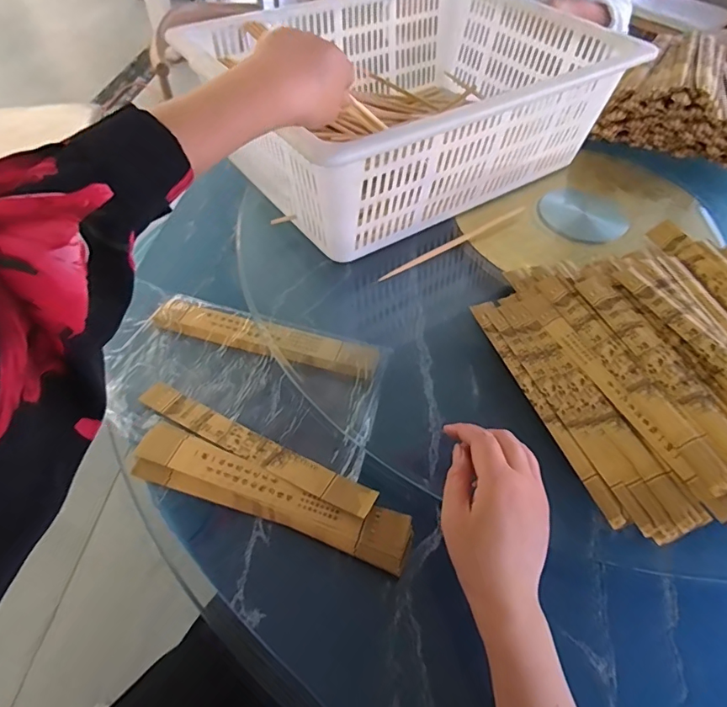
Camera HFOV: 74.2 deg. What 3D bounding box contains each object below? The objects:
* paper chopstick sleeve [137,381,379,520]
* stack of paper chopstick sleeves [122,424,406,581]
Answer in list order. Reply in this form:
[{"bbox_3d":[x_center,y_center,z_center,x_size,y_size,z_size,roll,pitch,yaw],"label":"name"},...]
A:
[{"bbox_3d":[-0.108,0.088,0.461,0.259,0.010,0.031,23,54,15],"label":"paper chopstick sleeve"},{"bbox_3d":[-0.086,0.126,0.432,0.263,0.011,0.048,16,67,12],"label":"stack of paper chopstick sleeves"}]

